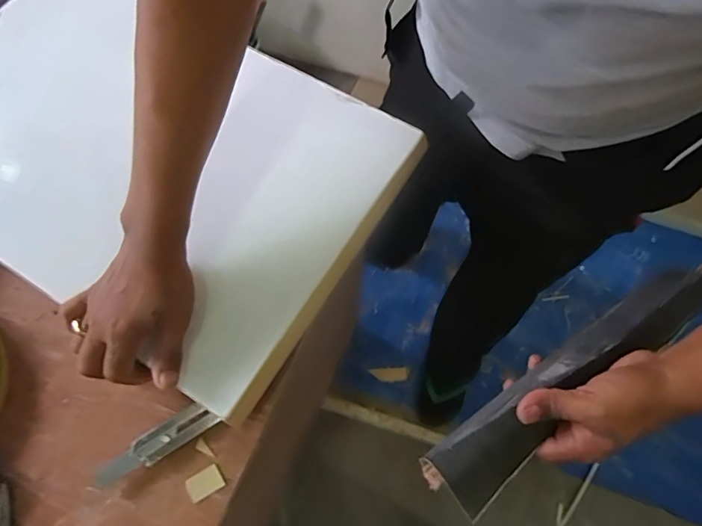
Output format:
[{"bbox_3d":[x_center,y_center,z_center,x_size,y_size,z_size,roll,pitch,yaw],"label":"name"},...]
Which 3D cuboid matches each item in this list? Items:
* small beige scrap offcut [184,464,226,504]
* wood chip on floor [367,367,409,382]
[{"bbox_3d":[-0.137,0.206,0.428,0.032,0.004,0.022,-30,74,-10],"label":"small beige scrap offcut"},{"bbox_3d":[0.101,0.295,1.207,0.099,0.014,0.035,-5,72,2],"label":"wood chip on floor"}]

